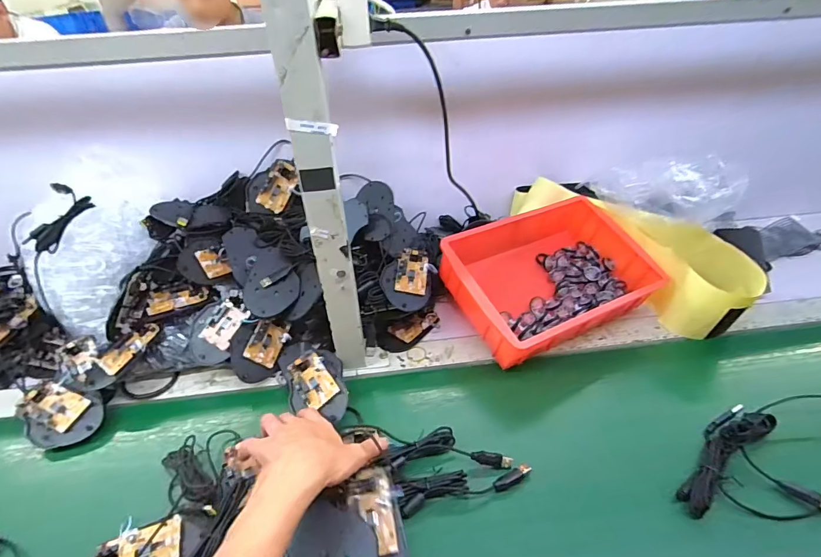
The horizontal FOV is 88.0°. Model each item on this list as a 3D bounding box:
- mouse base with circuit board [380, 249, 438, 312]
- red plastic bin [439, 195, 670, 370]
[{"bbox_3d":[-0.003,0.001,0.635,0.076,0.020,0.099,17,62,-2],"label":"mouse base with circuit board"},{"bbox_3d":[0.209,-0.008,0.659,0.288,0.097,0.200,-21,47,-19],"label":"red plastic bin"}]

